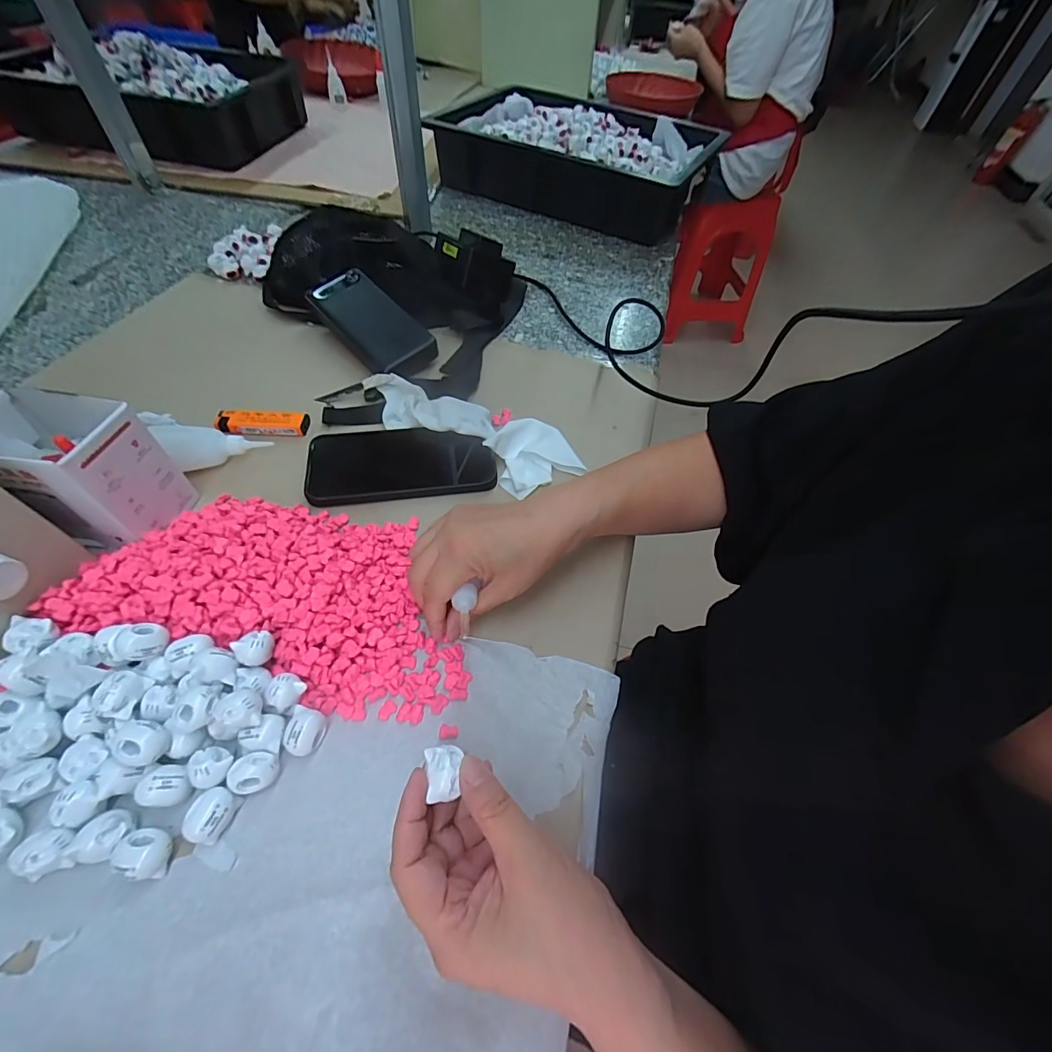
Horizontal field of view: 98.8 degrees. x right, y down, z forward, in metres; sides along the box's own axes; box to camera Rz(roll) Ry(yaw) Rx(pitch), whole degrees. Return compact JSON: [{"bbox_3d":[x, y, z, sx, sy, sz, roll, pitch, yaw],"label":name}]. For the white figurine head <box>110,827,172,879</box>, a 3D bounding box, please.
[{"bbox_3d":[-0.201,0.171,0.236,0.023,0.014,0.020,8,54,2],"label":"white figurine head"}]

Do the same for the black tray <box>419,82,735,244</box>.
[{"bbox_3d":[0.087,-0.642,0.785,0.438,0.101,0.286,29,57,16],"label":"black tray"}]

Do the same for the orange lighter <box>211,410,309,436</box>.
[{"bbox_3d":[-0.251,-0.099,0.428,0.083,0.012,0.019,1,54,-4],"label":"orange lighter"}]

